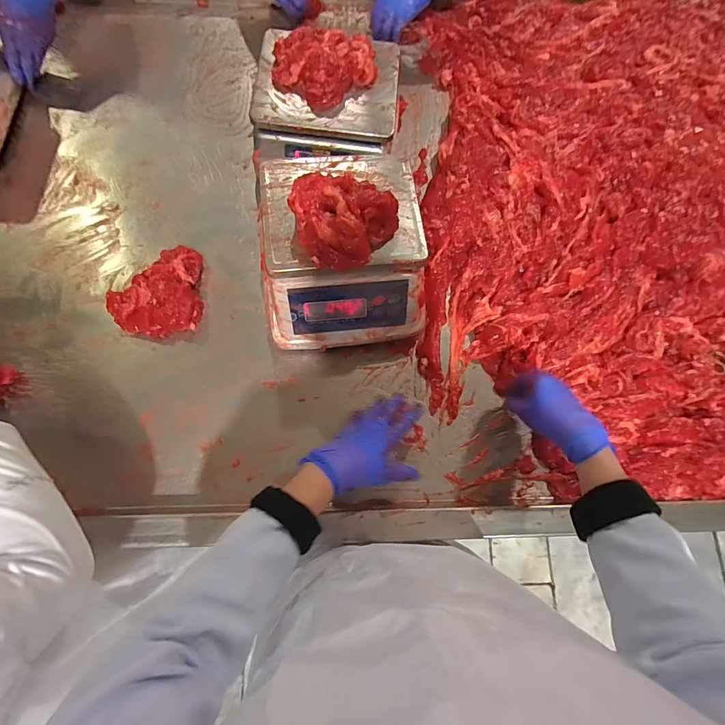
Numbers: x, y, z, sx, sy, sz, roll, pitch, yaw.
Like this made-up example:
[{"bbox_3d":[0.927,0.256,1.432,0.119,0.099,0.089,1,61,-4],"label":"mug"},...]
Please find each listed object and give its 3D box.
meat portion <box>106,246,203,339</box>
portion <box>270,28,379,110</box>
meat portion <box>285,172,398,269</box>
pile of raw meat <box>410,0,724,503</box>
[{"bbox_3d":[-0.323,-0.114,0.591,0.129,0.039,0.146,-5,77,-3],"label":"meat portion"},{"bbox_3d":[-0.057,-0.455,0.584,0.156,0.049,0.106,-11,77,-4],"label":"portion"},{"bbox_3d":[-0.019,-0.175,0.461,0.122,0.050,0.104,-16,77,-6],"label":"meat portion"},{"bbox_3d":[0.525,-0.276,0.635,0.829,0.077,0.933,1,75,1],"label":"pile of raw meat"}]

